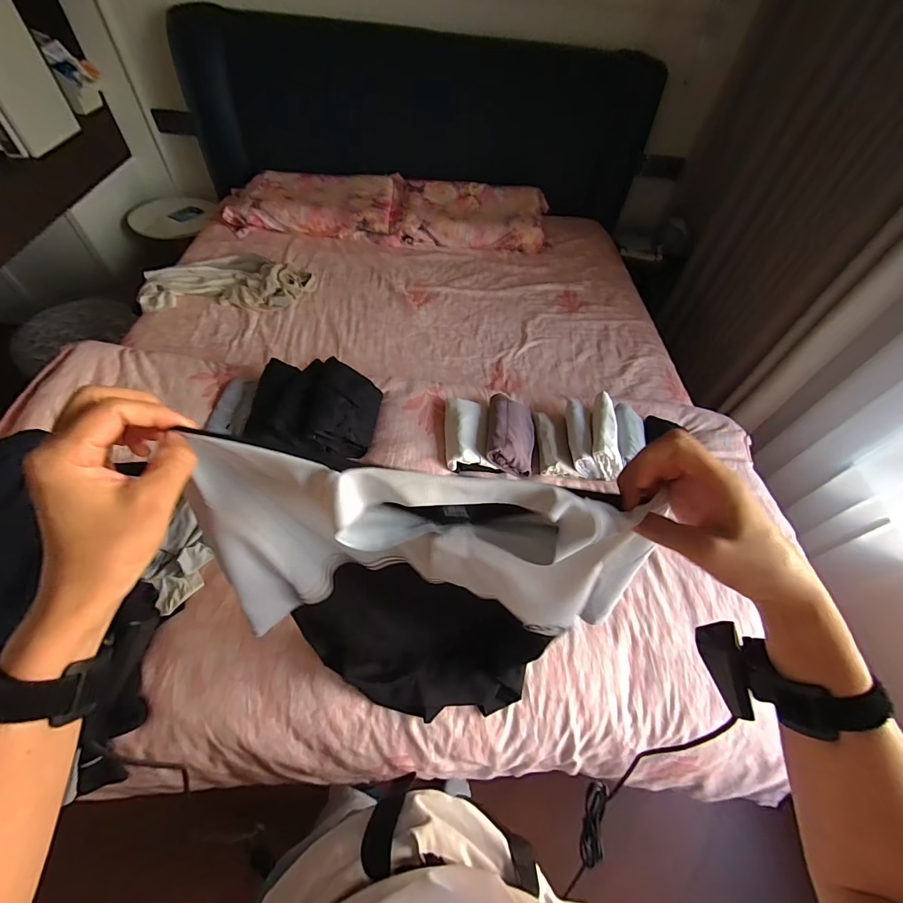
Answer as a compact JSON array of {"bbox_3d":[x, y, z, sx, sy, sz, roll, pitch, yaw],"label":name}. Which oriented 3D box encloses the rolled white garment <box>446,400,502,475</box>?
[{"bbox_3d":[0.041,-0.047,1.037,0.124,0.056,0.212,-4,54,-8],"label":"rolled white garment"}]

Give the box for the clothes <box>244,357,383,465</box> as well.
[{"bbox_3d":[-0.335,-0.107,0.994,0.292,0.103,0.249,7,54,-1],"label":"clothes"}]

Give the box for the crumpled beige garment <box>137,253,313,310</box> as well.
[{"bbox_3d":[-0.778,-0.615,1.438,0.569,0.059,0.316,-2,54,-7],"label":"crumpled beige garment"}]

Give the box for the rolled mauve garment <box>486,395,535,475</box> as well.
[{"bbox_3d":[0.155,-0.052,1.033,0.128,0.075,0.207,7,54,0],"label":"rolled mauve garment"}]

